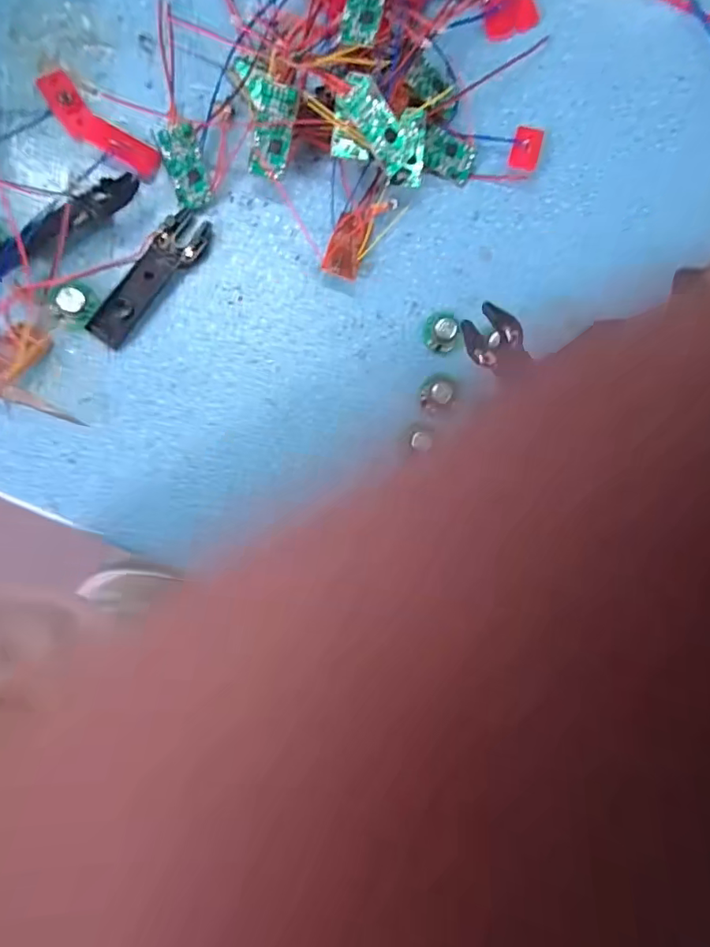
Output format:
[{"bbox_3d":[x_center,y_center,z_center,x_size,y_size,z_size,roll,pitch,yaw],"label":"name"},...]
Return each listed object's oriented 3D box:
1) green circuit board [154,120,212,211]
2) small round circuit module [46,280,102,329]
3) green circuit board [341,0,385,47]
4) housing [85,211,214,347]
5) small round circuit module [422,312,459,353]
[{"bbox_3d":[-0.100,-0.182,0.277,0.022,0.011,0.048,-19,90,-7],"label":"green circuit board"},{"bbox_3d":[-0.159,-0.096,0.265,0.024,0.007,0.025,0,87,-7],"label":"small round circuit module"},{"bbox_3d":[0.006,-0.263,0.263,0.020,0.004,0.046,11,88,1],"label":"green circuit board"},{"bbox_3d":[-0.118,-0.114,0.275,0.026,0.005,0.091,33,84,-4],"label":"housing"},{"bbox_3d":[0.054,-0.089,0.294,0.019,0.010,0.024,9,86,-6],"label":"small round circuit module"}]

